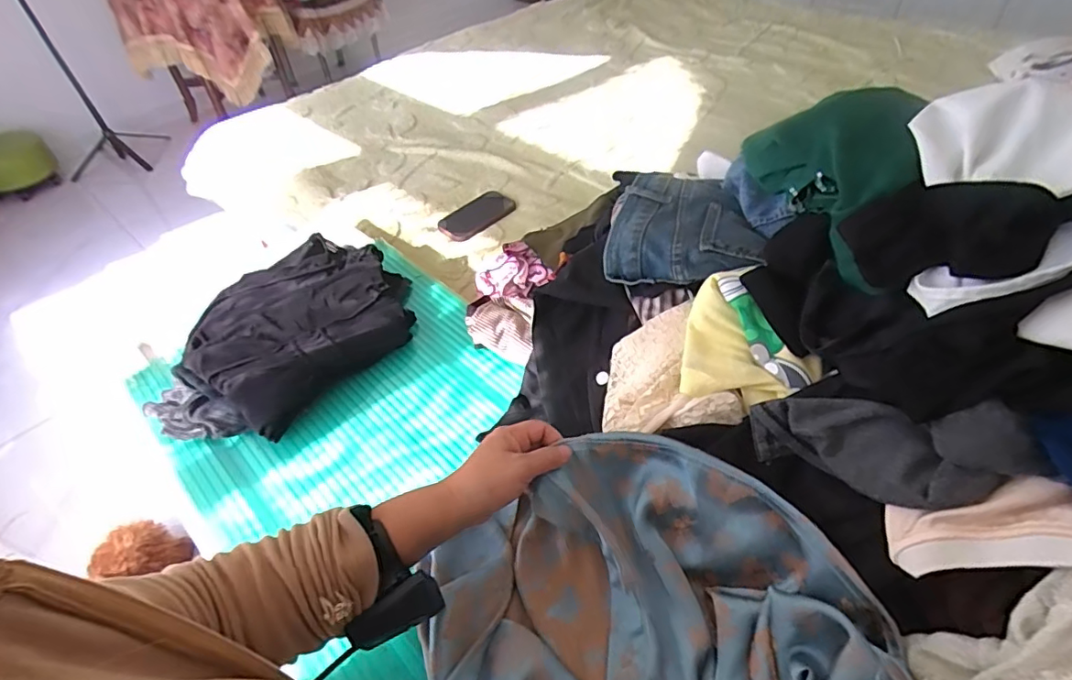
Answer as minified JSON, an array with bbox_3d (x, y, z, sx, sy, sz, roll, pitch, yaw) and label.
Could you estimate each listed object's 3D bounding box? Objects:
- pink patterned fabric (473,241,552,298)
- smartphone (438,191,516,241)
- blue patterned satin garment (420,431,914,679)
[{"bbox_3d":[-0.039,-0.109,0.862,0.099,0.057,0.094,-29,53,-21],"label":"pink patterned fabric"},{"bbox_3d":[-0.113,-0.236,0.998,0.077,0.015,0.146,34,58,29],"label":"smartphone"},{"bbox_3d":[0.111,0.272,0.406,0.325,0.088,0.401,-35,55,-25],"label":"blue patterned satin garment"}]

